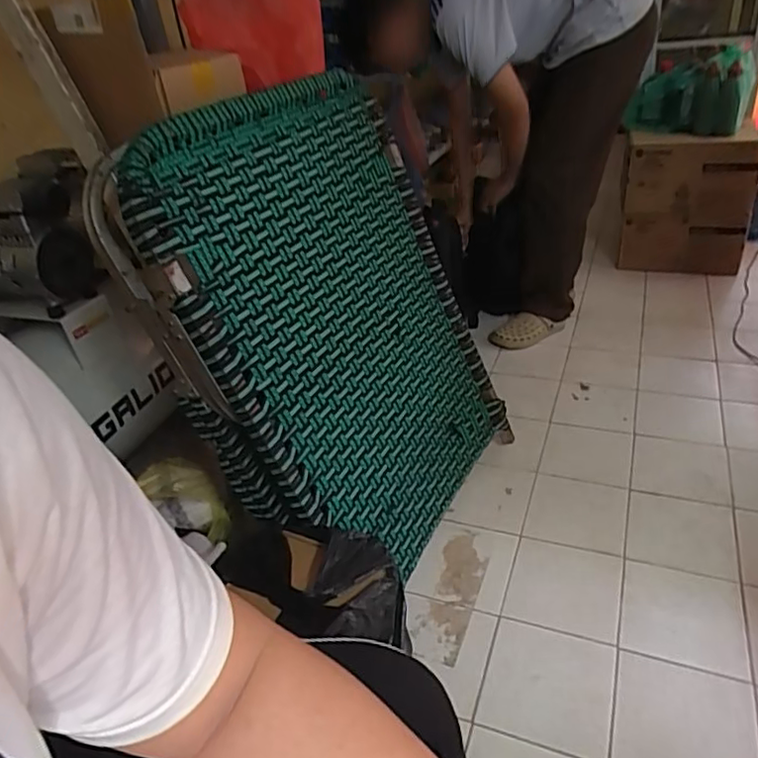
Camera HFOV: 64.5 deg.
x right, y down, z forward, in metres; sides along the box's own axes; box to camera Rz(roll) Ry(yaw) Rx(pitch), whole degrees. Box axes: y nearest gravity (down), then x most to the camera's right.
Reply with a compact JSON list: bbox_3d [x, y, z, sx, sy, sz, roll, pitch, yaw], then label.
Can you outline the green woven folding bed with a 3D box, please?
[{"bbox_3d":[-0.063,-0.075,1.125,0.135,0.871,0.665,-9,28,35],"label":"green woven folding bed"}]

